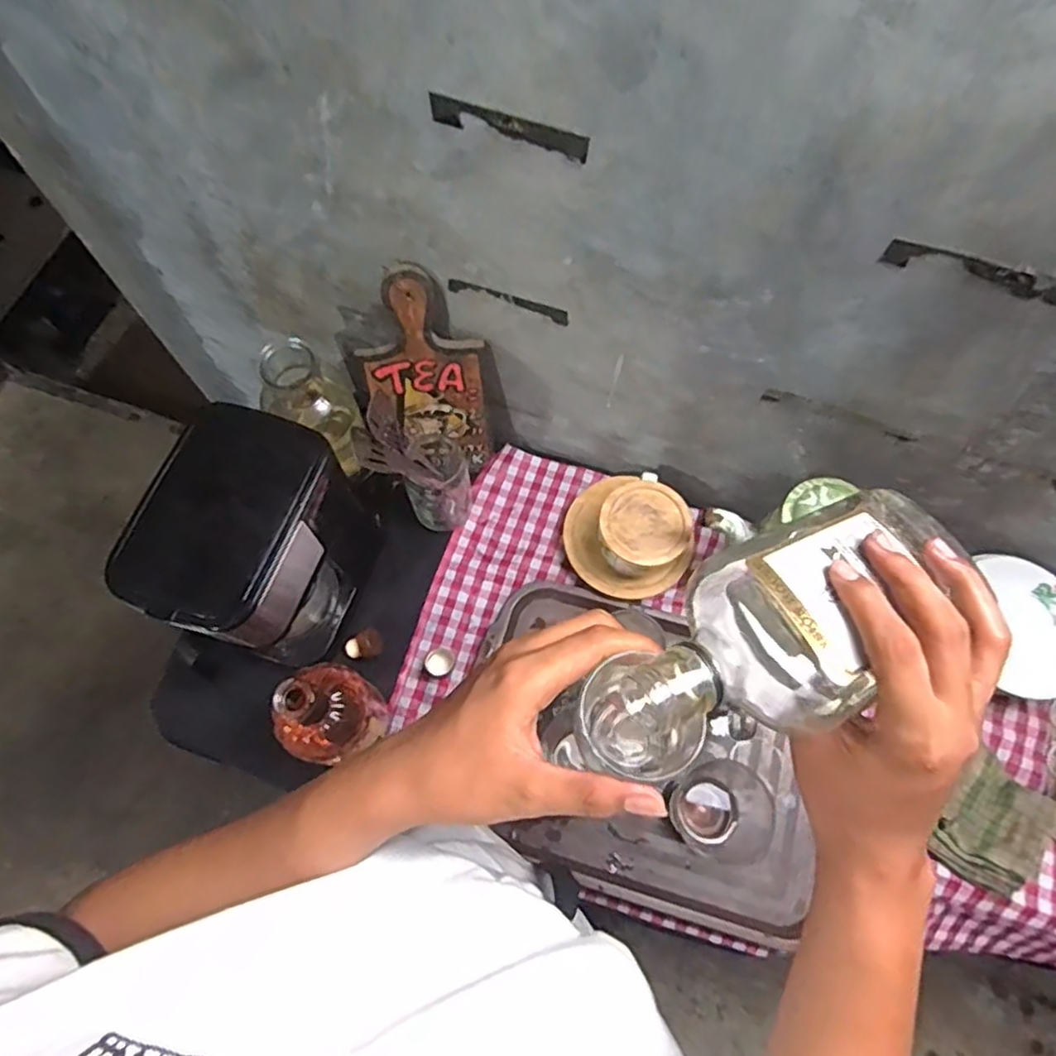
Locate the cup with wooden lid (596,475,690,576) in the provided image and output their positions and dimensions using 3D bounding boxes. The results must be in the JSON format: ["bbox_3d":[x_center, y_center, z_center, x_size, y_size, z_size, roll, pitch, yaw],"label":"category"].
[{"bbox_3d":[0.132,0.002,0.754,0.098,0.074,0.107,0,68,0],"label":"cup with wooden lid"}]

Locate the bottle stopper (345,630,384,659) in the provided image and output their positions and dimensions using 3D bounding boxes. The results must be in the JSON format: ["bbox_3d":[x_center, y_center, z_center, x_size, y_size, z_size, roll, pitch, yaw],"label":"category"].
[{"bbox_3d":[-0.193,0.139,0.763,0.041,0.035,0.029,-24,70,-10],"label":"bottle stopper"}]

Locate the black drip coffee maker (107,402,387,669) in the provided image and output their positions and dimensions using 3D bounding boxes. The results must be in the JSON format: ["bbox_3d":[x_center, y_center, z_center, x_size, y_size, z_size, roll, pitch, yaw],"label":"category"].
[{"bbox_3d":[-0.269,0.019,0.688,0.138,0.276,0.207,16,72,4],"label":"black drip coffee maker"}]

